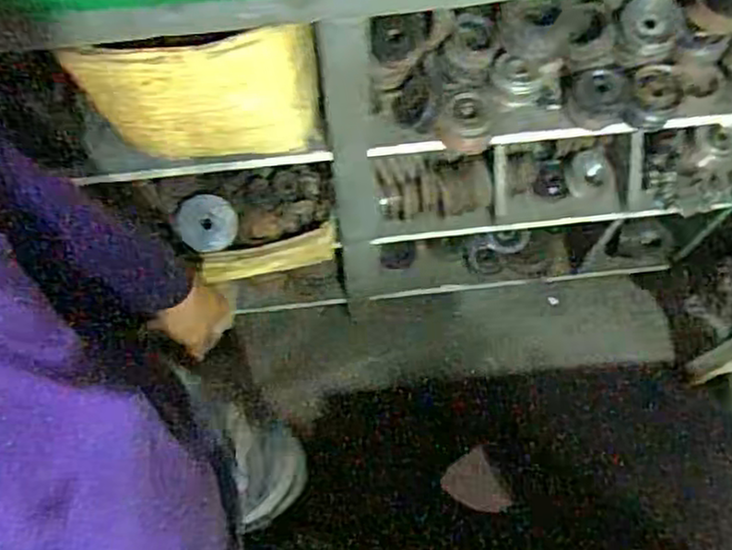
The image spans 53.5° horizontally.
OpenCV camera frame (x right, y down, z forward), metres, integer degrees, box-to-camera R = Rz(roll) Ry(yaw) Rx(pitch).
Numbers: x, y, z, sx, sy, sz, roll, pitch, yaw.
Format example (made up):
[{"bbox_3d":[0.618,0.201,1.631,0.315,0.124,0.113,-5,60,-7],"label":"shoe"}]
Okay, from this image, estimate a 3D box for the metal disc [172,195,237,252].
[{"bbox_3d":[-0.218,-0.070,0.988,0.084,0.004,0.075,-6,94,1],"label":"metal disc"}]

